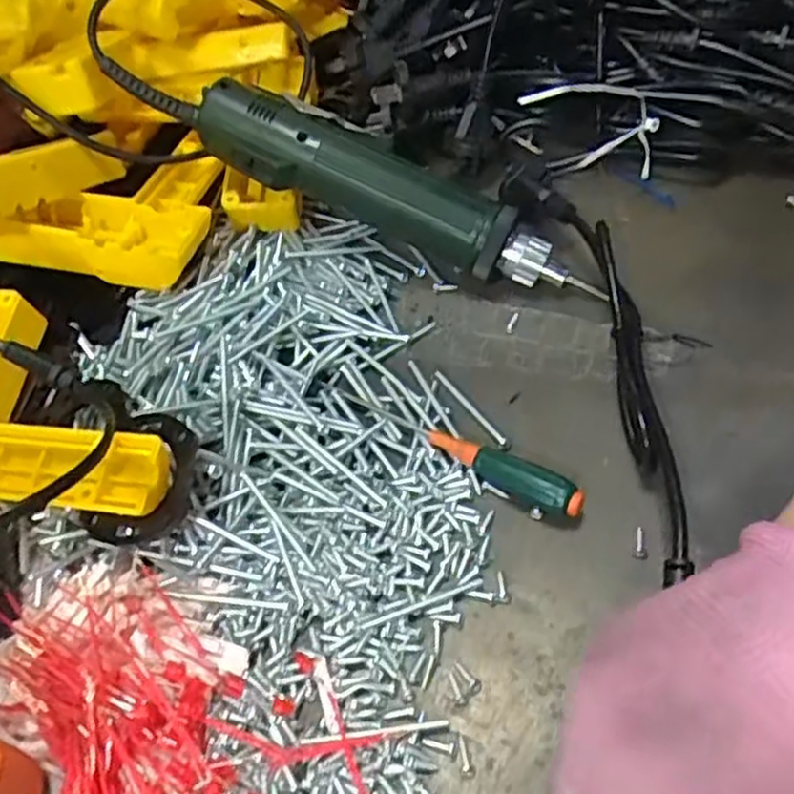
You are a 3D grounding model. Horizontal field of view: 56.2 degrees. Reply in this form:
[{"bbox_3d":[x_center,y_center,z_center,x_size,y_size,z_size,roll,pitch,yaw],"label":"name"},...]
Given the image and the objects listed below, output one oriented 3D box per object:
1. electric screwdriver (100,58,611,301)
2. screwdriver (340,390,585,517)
[{"bbox_3d":[-0.025,-0.124,0.414,0.278,0.035,0.049,26,59,4],"label":"electric screwdriver"},{"bbox_3d":[0.026,0.023,0.346,0.126,0.021,0.013,28,60,20],"label":"screwdriver"}]

